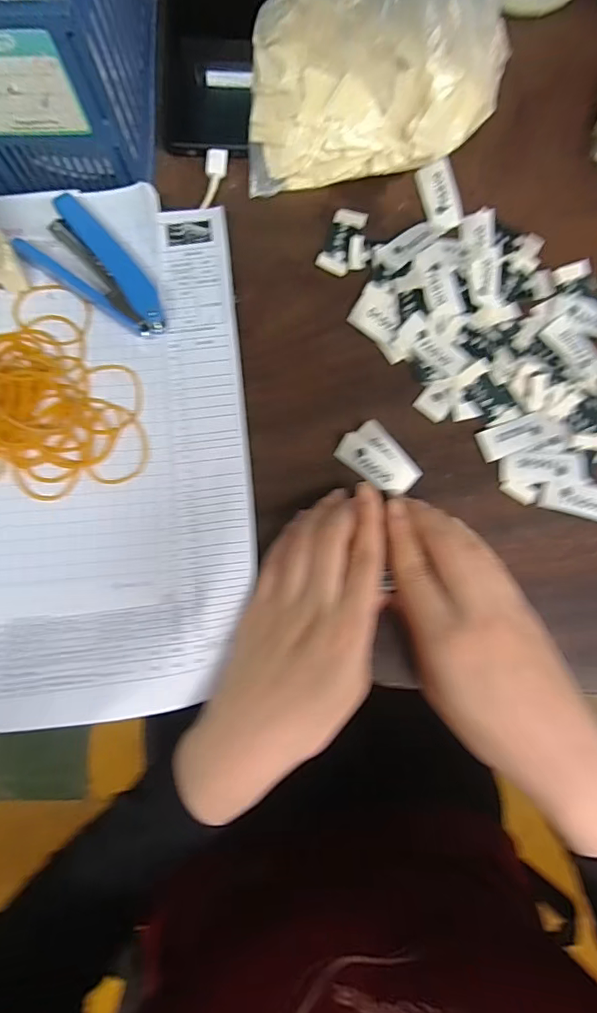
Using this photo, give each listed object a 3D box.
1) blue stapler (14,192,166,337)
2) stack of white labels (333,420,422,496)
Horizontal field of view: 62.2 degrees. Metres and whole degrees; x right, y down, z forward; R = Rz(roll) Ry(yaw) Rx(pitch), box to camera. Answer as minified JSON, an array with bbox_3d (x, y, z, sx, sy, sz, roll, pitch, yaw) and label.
[{"bbox_3d":[-0.115,-0.139,0.292,0.087,0.026,0.039,32,84,4],"label":"blue stapler"},{"bbox_3d":[0.051,-0.029,0.309,0.050,0.011,0.030,42,81,2],"label":"stack of white labels"}]

